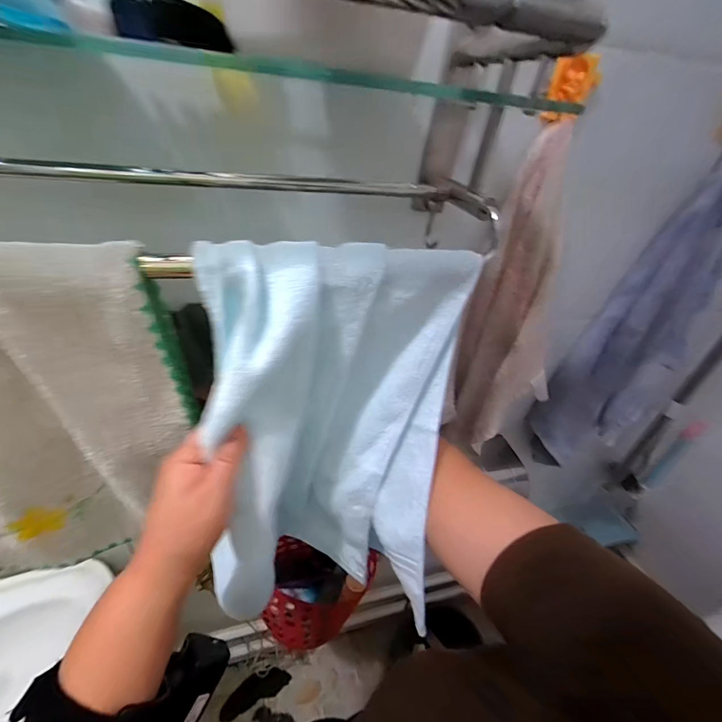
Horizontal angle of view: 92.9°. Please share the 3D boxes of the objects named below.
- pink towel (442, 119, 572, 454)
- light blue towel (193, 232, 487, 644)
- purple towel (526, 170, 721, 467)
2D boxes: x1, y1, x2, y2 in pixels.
[{"bbox_3d":[0.192,-0.036,0.444,0.104,0.389,0.109,-27,47,-37],"label":"pink towel"},{"bbox_3d":[-0.024,0.093,0.308,0.192,0.369,0.126,4,36,-3],"label":"light blue towel"},{"bbox_3d":[0.440,-0.024,0.562,0.141,0.481,0.131,-24,45,-34],"label":"purple towel"}]

